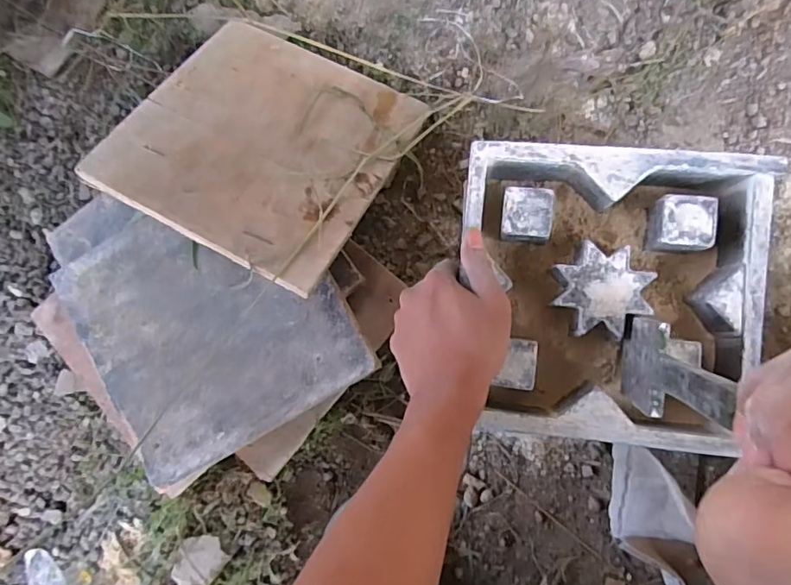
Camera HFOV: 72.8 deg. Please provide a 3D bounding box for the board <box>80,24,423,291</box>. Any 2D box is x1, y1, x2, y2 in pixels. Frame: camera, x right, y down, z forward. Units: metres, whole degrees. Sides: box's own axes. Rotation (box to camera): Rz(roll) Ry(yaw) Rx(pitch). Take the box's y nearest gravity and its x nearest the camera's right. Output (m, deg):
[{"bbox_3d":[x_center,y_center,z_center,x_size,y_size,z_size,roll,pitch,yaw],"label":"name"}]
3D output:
[{"bbox_3d":[-0.124,-0.149,0.522,0.236,0.010,0.247,27,64,5],"label":"board"}]

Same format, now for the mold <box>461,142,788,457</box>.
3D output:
[{"bbox_3d":[0.169,0.002,0.440,0.220,0.062,0.225,4,88,9],"label":"mold"}]

